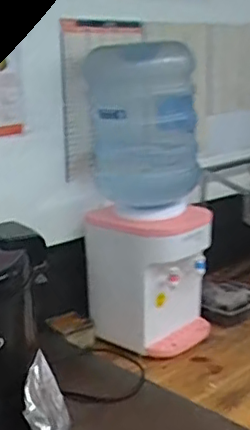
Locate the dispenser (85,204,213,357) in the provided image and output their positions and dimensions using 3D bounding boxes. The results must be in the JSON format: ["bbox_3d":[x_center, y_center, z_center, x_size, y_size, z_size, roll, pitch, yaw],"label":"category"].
[{"bbox_3d":[0.071,0.154,1.607,0.245,0.338,0.266,-14,20,-42],"label":"dispenser"}]

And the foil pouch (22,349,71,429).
[{"bbox_3d":[-0.139,0.341,1.082,0.030,0.140,0.141,-21,25,15],"label":"foil pouch"}]

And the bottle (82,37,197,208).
[{"bbox_3d":[0.036,-0.238,1.559,0.251,0.382,0.273,-2,15,-4],"label":"bottle"}]

